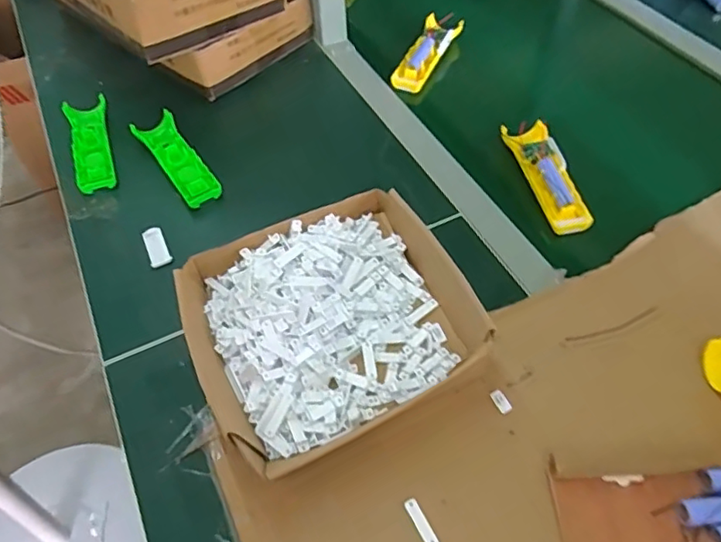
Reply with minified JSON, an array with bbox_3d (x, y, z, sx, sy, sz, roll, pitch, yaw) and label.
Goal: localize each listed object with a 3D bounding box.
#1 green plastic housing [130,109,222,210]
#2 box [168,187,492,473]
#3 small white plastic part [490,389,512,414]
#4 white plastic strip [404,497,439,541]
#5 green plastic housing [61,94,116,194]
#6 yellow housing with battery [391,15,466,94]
[{"bbox_3d":[-0.223,-0.137,0.715,0.049,0.020,0.156,-29,56,-19],"label":"green plastic housing"},{"bbox_3d":[-0.024,0.039,0.547,0.252,0.052,0.221,-28,55,-15],"label":"box"},{"bbox_3d":[0.122,0.113,0.511,0.010,0.006,0.021,-25,54,-13],"label":"small white plastic part"},{"bbox_3d":[0.046,0.193,0.450,0.011,0.005,0.038,-25,54,-13],"label":"white plastic strip"},{"bbox_3d":[-0.340,-0.160,0.740,0.049,0.025,0.155,-16,53,-10],"label":"green plastic housing"},{"bbox_3d":[0.096,-0.309,0.836,0.055,0.032,0.148,19,55,17],"label":"yellow housing with battery"}]

